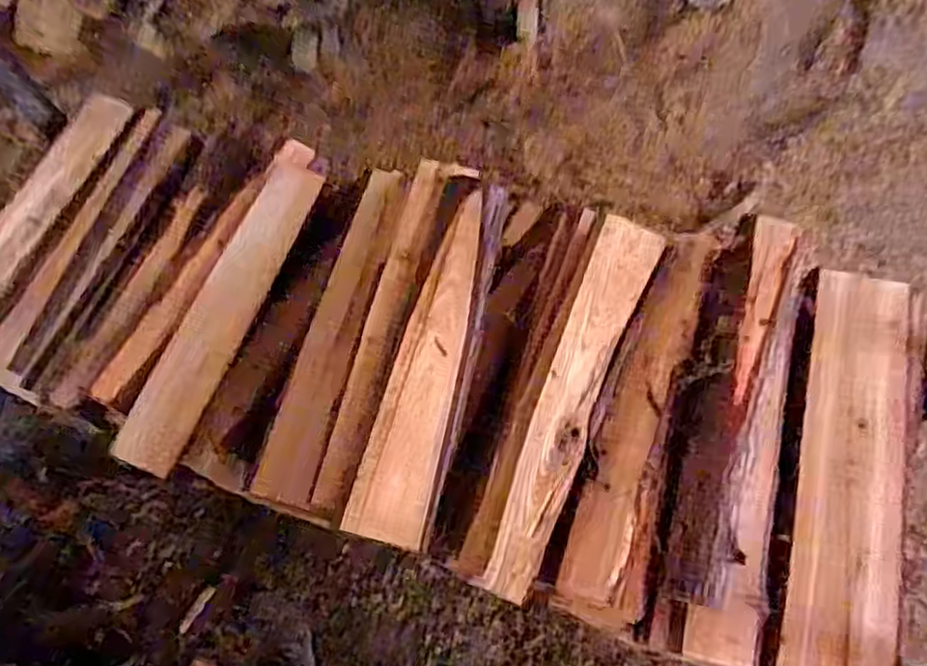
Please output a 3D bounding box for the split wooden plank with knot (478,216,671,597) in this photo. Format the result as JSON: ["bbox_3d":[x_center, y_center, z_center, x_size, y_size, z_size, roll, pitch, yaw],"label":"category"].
[{"bbox_3d":[0.134,0.068,0.864,0.077,0.028,0.498,21,69,11],"label":"split wooden plank with knot"}]

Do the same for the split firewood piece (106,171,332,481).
[{"bbox_3d":[-0.353,-0.038,1.037,0.103,0.034,0.489,18,65,13],"label":"split firewood piece"}]

